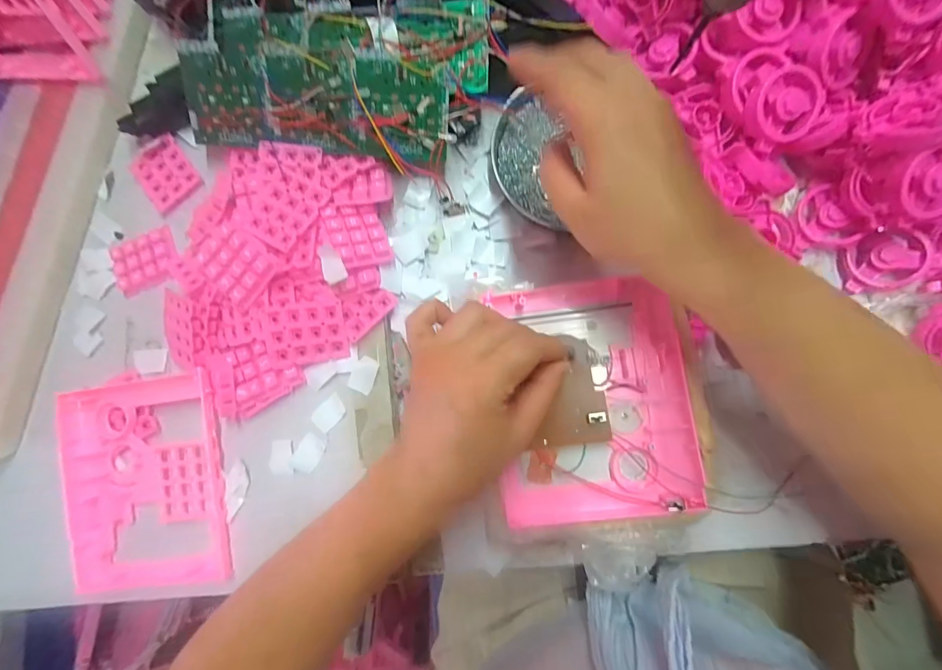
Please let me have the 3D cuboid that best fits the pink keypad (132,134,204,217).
[{"bbox_3d":[-0.280,-0.149,0.380,0.049,0.010,0.058,-36,81,1],"label":"pink keypad"}]

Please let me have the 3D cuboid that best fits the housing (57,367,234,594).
[{"bbox_3d":[-0.266,0.119,0.342,0.129,0.028,0.161,-8,83,5],"label":"housing"}]

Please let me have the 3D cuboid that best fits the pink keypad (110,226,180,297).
[{"bbox_3d":[-0.295,-0.065,0.373,0.061,0.007,0.048,-24,82,3],"label":"pink keypad"}]

